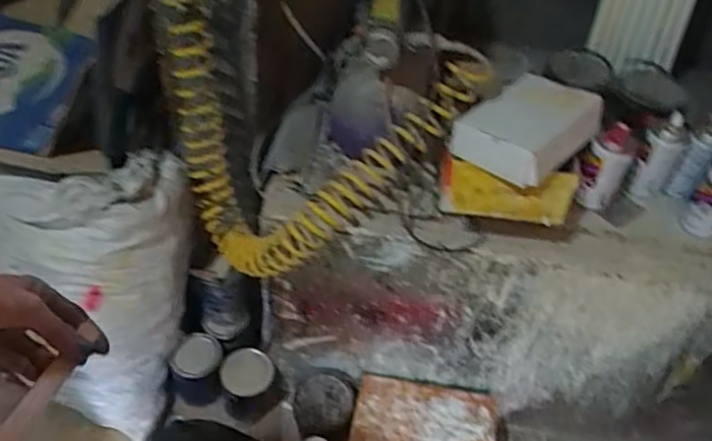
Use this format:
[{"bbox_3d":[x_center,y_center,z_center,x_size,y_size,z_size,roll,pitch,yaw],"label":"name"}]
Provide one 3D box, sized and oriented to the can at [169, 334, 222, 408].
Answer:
[{"bbox_3d":[-0.343,0.326,1.241,0.107,0.111,0.107,2,45,-2],"label":"can"}]

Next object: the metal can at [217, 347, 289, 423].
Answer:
[{"bbox_3d":[-0.220,0.353,1.216,0.126,0.141,0.106,13,45,9],"label":"metal can"}]

